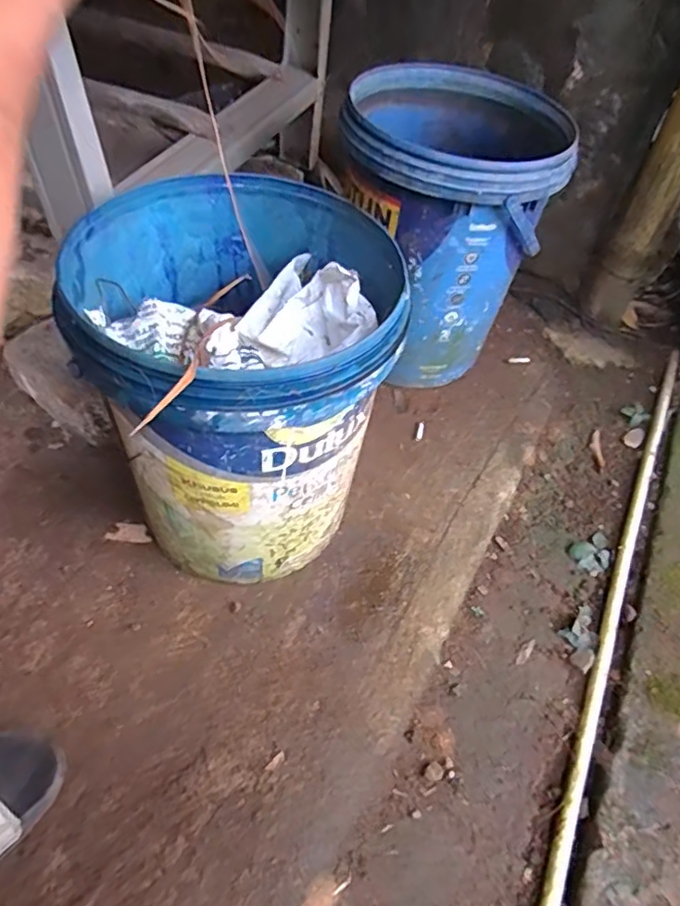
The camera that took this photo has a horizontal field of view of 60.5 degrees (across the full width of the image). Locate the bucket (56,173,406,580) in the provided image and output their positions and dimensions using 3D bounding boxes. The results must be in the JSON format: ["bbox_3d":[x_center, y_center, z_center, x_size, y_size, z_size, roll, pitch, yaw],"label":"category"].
[{"bbox_3d":[-0.104,-0.061,0.645,0.298,0.335,0.309,2,48,-2],"label":"bucket"}]

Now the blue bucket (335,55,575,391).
[{"bbox_3d":[0.154,-0.337,0.902,0.300,0.352,0.311,2,48,-2],"label":"blue bucket"}]

